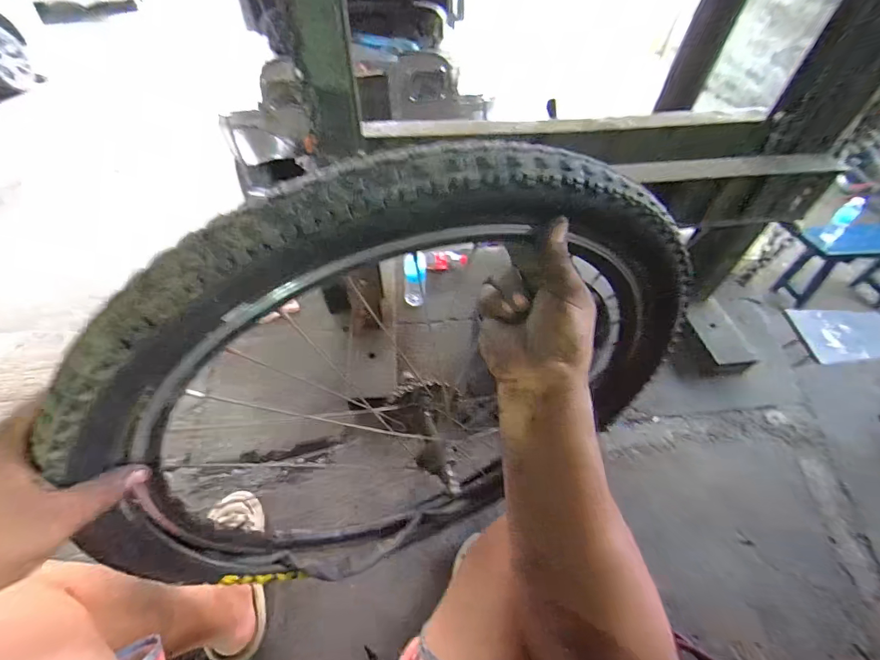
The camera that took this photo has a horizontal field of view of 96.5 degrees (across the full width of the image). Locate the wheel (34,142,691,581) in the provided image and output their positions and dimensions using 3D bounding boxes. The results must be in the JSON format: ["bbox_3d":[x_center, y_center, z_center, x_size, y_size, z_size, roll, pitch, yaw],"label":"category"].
[{"bbox_3d":[-0.006,0.110,0.449,0.582,0.607,0.087,-20,56,-16],"label":"wheel"}]

